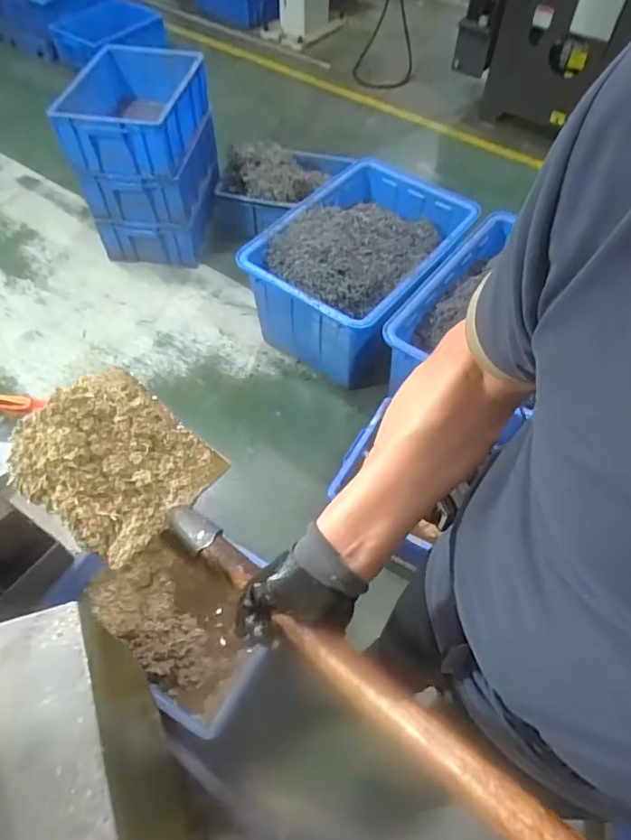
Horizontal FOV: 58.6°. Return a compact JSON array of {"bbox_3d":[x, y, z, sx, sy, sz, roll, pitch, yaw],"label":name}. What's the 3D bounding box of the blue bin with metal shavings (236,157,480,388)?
[{"bbox_3d":[0.142,-0.486,1.789,0.492,0.341,0.662,28,59,16],"label":"blue bin with metal shavings"}]

